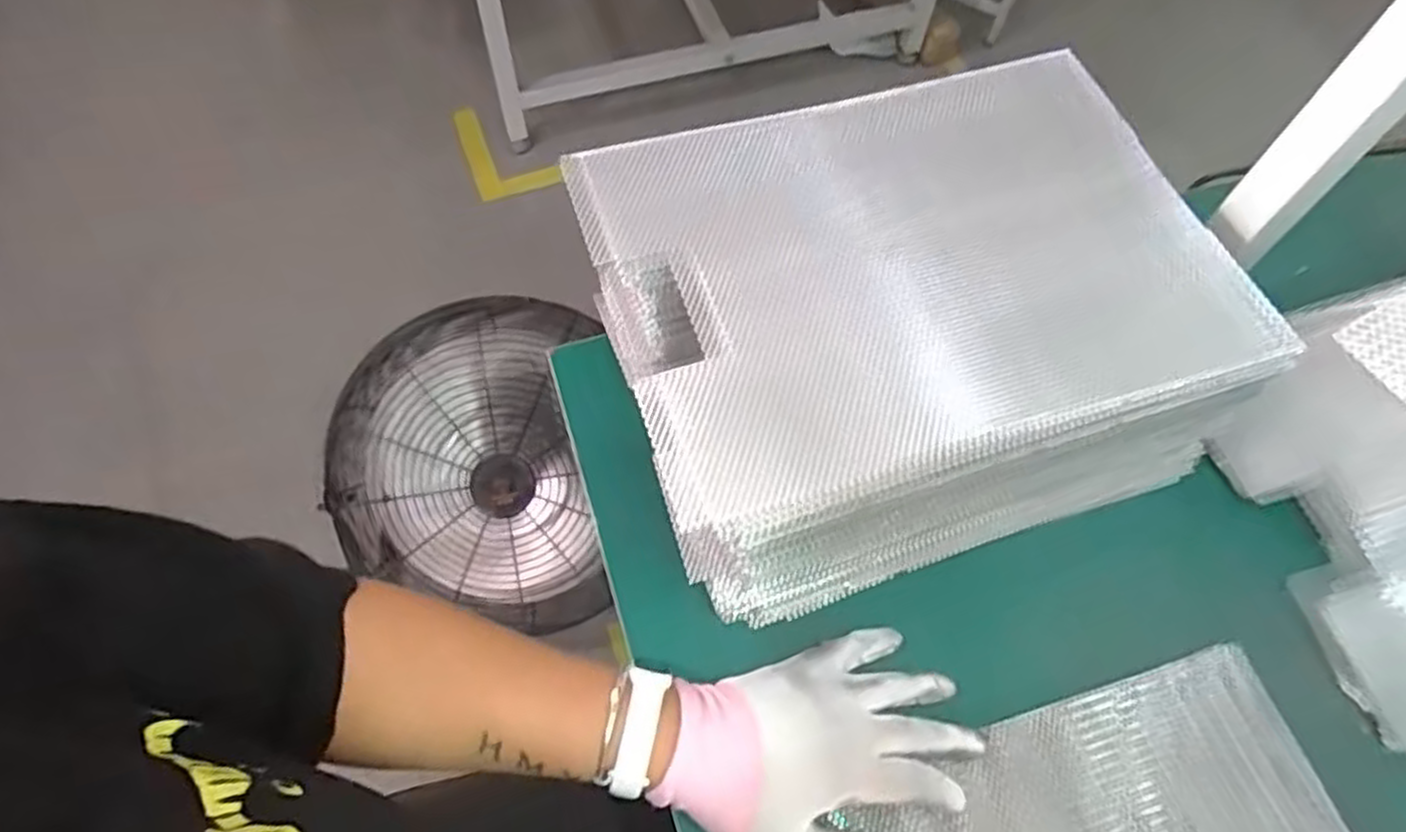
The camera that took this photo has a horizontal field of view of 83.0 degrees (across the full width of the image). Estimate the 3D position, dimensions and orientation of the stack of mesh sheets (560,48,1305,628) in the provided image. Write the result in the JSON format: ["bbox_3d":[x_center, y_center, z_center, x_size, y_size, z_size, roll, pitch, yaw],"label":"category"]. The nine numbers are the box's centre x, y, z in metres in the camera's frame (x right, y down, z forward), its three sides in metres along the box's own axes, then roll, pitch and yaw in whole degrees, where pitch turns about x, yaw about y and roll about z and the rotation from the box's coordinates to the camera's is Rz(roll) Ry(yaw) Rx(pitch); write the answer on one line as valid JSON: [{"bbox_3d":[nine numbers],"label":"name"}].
[{"bbox_3d":[0.128,-0.062,0.511,0.350,0.159,0.272,-16,63,-10],"label":"stack of mesh sheets"}]

